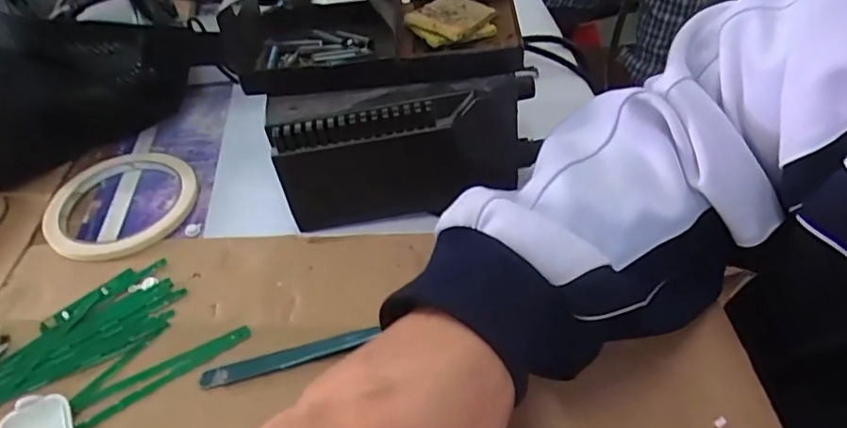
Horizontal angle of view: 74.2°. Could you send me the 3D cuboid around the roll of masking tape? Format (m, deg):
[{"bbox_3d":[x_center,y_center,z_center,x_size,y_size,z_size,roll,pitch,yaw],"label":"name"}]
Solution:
[{"bbox_3d":[-0.201,-0.008,0.375,0.094,0.010,0.097,-1,47,1],"label":"roll of masking tape"}]

